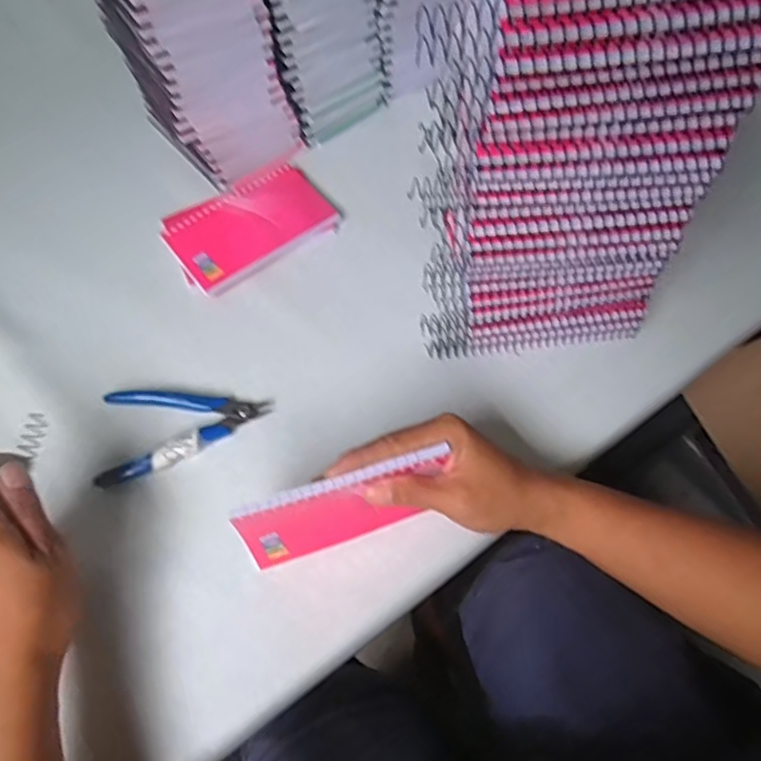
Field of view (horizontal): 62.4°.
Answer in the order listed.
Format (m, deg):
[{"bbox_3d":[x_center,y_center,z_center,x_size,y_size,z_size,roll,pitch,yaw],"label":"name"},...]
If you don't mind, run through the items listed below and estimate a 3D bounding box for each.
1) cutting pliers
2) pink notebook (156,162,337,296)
[{"bbox_3d":[-0.140,0.039,0.451,0.116,0.014,0.072,-2,64,0],"label":"cutting pliers"},{"bbox_3d":[-0.110,-0.132,0.537,0.134,0.009,0.079,-35,69,-15],"label":"pink notebook"}]

